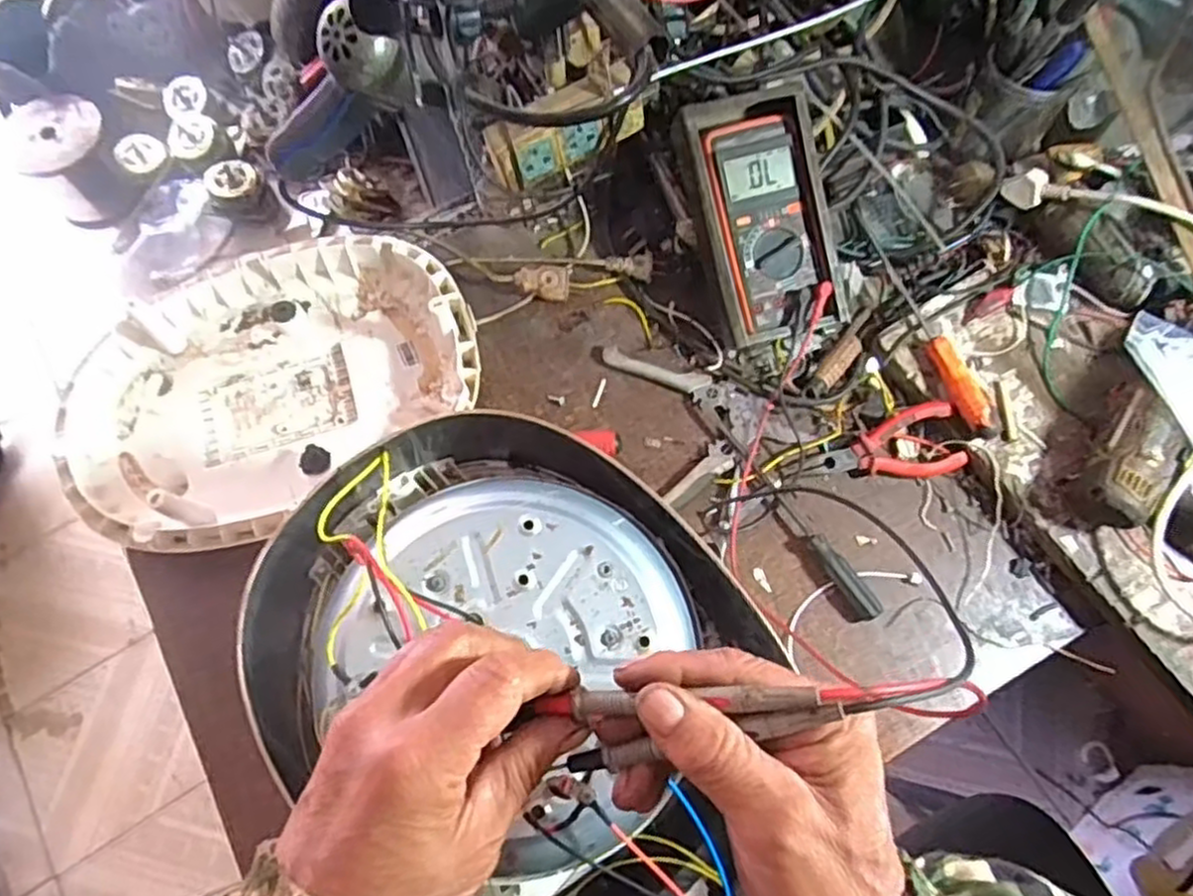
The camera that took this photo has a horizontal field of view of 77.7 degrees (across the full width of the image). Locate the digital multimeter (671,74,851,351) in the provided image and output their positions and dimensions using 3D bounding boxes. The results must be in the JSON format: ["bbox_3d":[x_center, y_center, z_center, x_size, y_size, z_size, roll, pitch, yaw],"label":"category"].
[{"bbox_3d":[0.141,-0.199,0.636,0.110,0.042,0.211,-16,94,-4],"label":"digital multimeter"}]

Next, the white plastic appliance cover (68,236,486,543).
[{"bbox_3d":[-0.273,-0.051,0.629,0.338,0.054,0.239,-32,70,-12],"label":"white plastic appliance cover"}]

